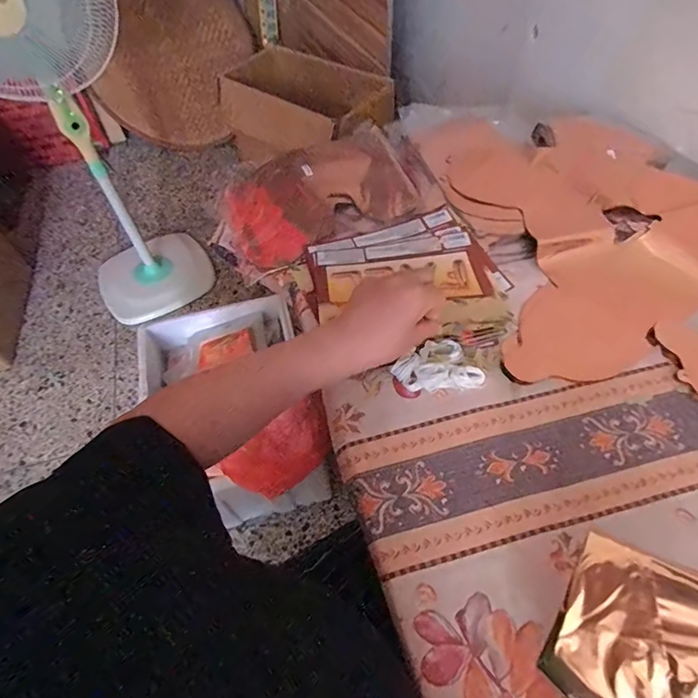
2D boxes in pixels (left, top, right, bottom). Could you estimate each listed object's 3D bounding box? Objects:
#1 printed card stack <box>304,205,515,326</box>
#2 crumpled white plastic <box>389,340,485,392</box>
[{"bbox_3d":[0.060,-0.106,0.516,0.216,0.030,0.157,-13,55,-4],"label":"printed card stack"},{"bbox_3d":[0.098,0.020,0.481,0.094,0.024,0.052,-2,54,3],"label":"crumpled white plastic"}]

